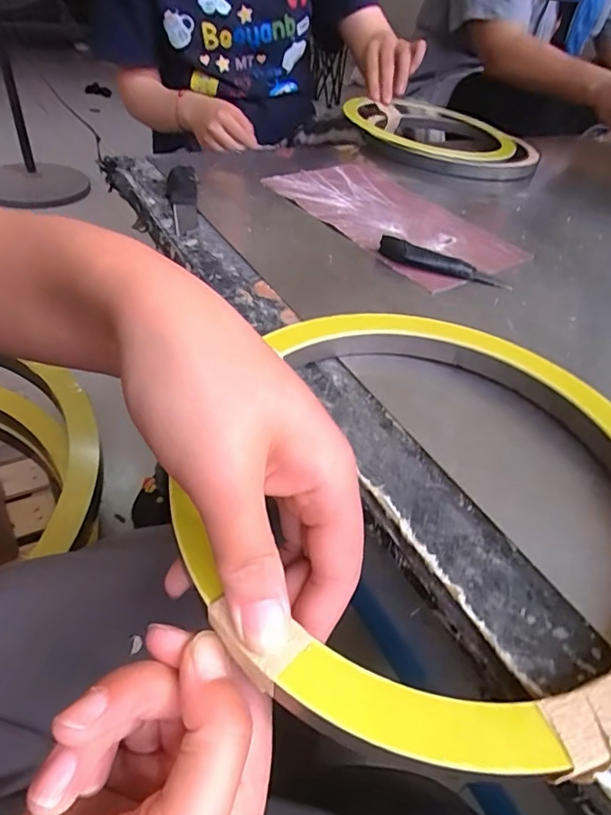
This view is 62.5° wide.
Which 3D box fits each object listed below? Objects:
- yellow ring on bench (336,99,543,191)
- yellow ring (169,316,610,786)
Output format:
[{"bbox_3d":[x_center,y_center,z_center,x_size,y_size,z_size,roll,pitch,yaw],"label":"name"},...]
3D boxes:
[{"bbox_3d":[0.166,-0.336,0.630,0.220,0.034,0.209,4,44,-4],"label":"yellow ring on bench"},{"bbox_3d":[0.065,0.033,0.225,0.202,0.018,0.225,17,45,10],"label":"yellow ring"}]

